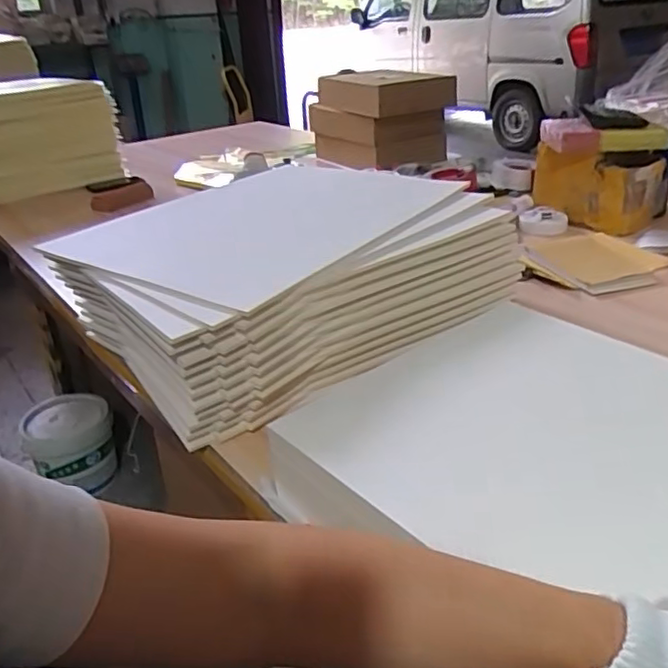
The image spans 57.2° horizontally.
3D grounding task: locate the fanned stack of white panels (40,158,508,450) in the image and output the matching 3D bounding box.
[{"bbox_3d":[-0.041,-0.096,0.925,0.611,0.175,0.390,-21,34,-29],"label":"fanned stack of white panels"}]

